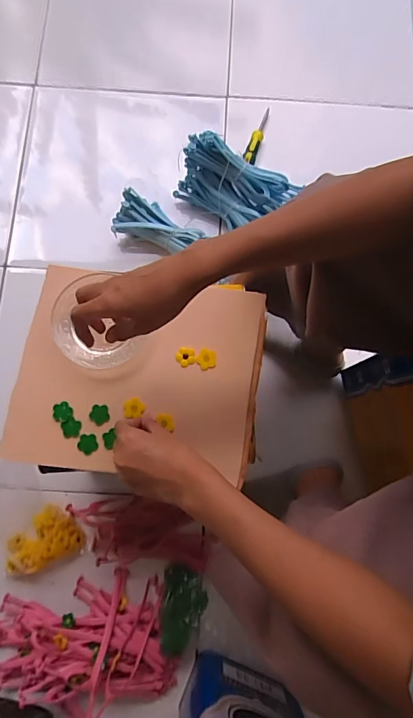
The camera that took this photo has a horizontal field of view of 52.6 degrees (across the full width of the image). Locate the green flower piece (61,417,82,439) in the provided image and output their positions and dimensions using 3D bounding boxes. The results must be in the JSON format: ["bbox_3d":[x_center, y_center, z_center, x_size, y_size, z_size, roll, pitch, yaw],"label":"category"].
[{"bbox_3d":[-0.157,0.081,0.484,0.023,0.004,0.024,0,79,-1],"label":"green flower piece"}]

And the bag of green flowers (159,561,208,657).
[{"bbox_3d":[-0.035,0.381,0.641,0.067,0.060,0.101,-2,79,-1],"label":"bag of green flowers"}]

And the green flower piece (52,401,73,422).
[{"bbox_3d":[-0.168,0.061,0.489,0.022,0.004,0.023,-1,79,-1],"label":"green flower piece"}]

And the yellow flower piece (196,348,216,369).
[{"bbox_3d":[-0.001,-0.001,0.513,0.024,0.005,0.024,-7,79,-2],"label":"yellow flower piece"}]

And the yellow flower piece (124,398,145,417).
[{"bbox_3d":[-0.086,0.057,0.492,0.024,0.004,0.020,-36,82,-7],"label":"yellow flower piece"}]

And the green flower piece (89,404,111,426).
[{"bbox_3d":[-0.127,0.067,0.495,0.022,0.004,0.024,-2,79,-1],"label":"green flower piece"}]

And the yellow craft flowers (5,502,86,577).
[{"bbox_3d":[-0.263,0.301,0.669,0.122,0.021,0.093,-42,83,-8],"label":"yellow craft flowers"}]

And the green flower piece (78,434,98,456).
[{"bbox_3d":[-0.139,0.099,0.486,0.023,0.004,0.023,0,79,-1],"label":"green flower piece"}]

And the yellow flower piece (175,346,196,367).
[{"bbox_3d":[-0.025,-0.003,0.509,0.023,0.004,0.023,0,79,-1],"label":"yellow flower piece"}]

